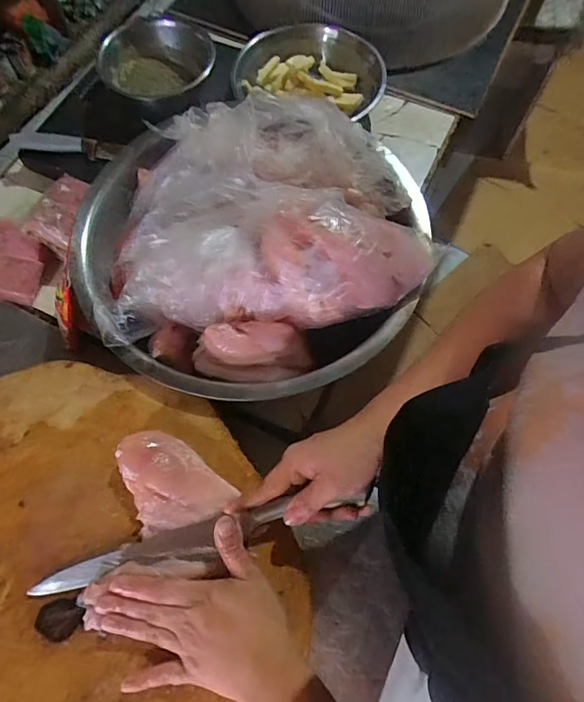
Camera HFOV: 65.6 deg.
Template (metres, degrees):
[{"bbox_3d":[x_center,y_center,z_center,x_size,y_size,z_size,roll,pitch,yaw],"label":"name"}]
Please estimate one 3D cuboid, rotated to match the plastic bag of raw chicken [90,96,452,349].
[{"bbox_3d":[-0.045,-0.172,0.535,0.375,0.105,0.339,-6,69,-2],"label":"plastic bag of raw chicken"}]

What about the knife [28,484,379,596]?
[{"bbox_3d":[-0.079,0.174,0.421,0.324,0.019,0.028,-16,70,-2],"label":"knife"}]

